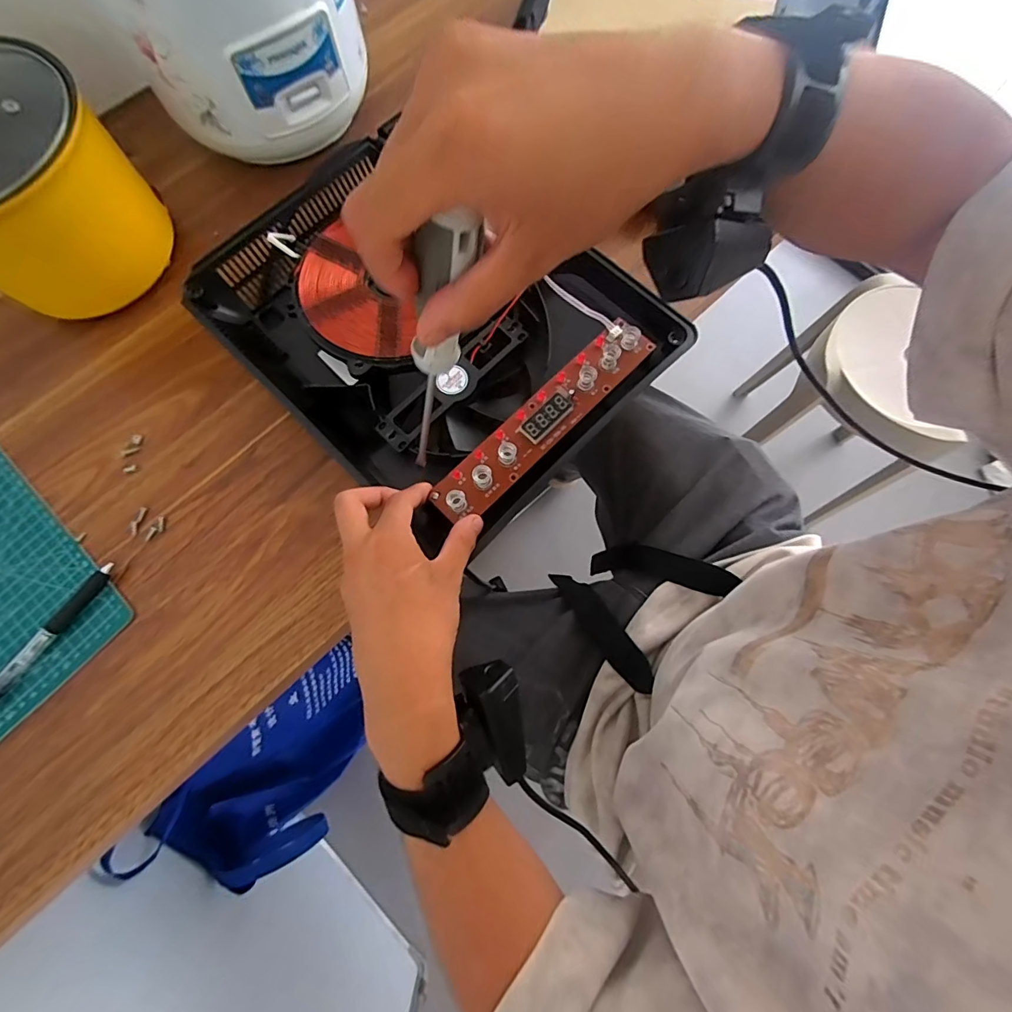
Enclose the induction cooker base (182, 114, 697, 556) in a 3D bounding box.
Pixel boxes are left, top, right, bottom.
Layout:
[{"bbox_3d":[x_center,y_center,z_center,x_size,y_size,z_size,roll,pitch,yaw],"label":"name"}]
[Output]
[{"bbox_3d":[-0.071,-0.154,0.395,0.342,0.047,0.252,42,80,11],"label":"induction cooker base"}]

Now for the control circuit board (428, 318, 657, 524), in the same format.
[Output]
[{"bbox_3d":[0.029,-0.067,0.348,0.203,0.017,0.039,-43,78,-9],"label":"control circuit board"}]

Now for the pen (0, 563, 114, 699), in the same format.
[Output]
[{"bbox_3d":[-0.361,0.104,0.363,0.016,0.012,0.142,36,79,10],"label":"pen"}]

